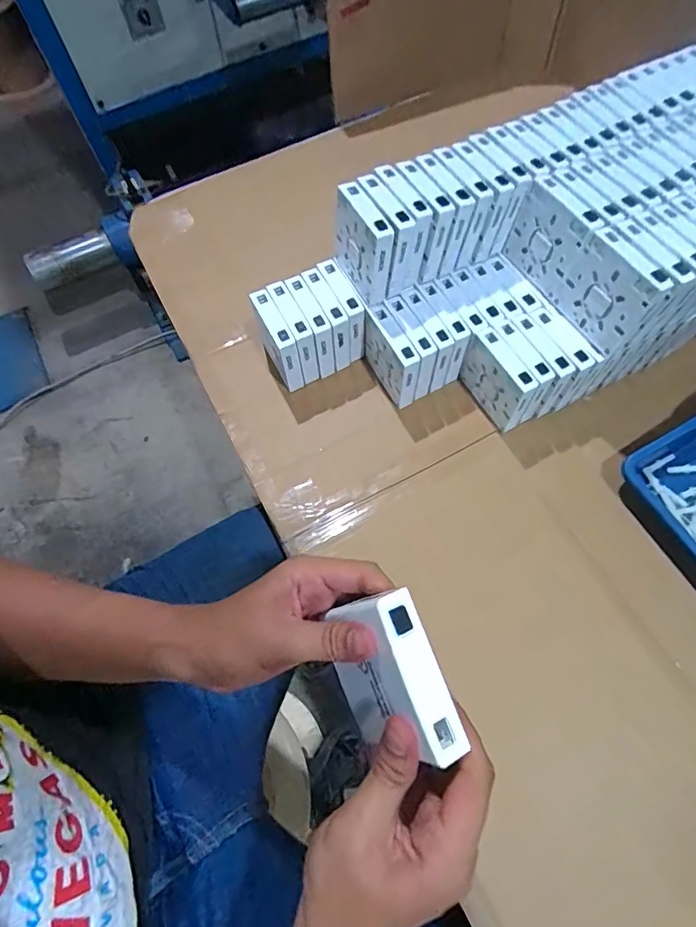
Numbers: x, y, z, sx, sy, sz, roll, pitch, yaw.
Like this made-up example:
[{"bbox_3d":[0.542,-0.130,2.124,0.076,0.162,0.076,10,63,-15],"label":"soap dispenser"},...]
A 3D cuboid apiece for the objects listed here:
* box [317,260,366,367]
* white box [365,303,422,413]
[{"bbox_3d":[-0.005,-0.181,0.582,0.023,0.083,0.085,-24,67,-8],"label":"box"},{"bbox_3d":[0.048,-0.120,0.552,0.026,0.081,0.089,-25,67,-8],"label":"white box"}]

